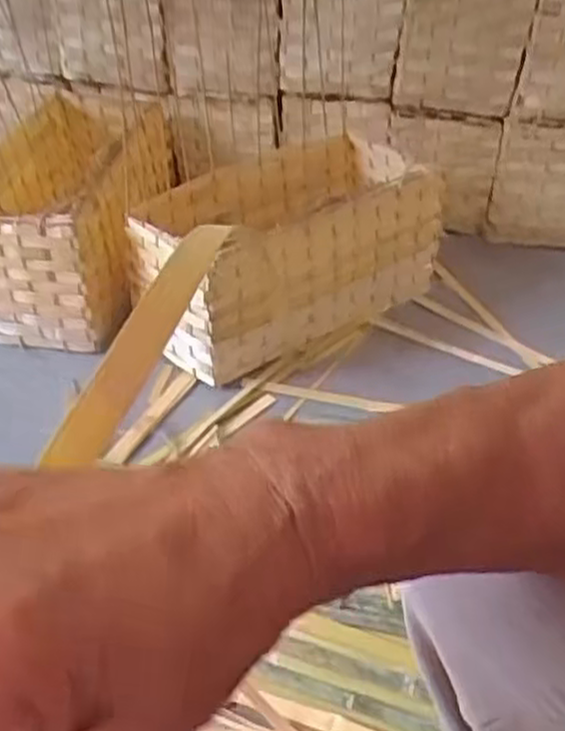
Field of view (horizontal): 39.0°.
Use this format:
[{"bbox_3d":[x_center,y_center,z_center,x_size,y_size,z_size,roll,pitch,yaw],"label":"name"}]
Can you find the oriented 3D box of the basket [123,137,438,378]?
[{"bbox_3d":[0.004,-0.168,1.170,0.427,0.206,0.242,-27,47,-26],"label":"basket"}]

